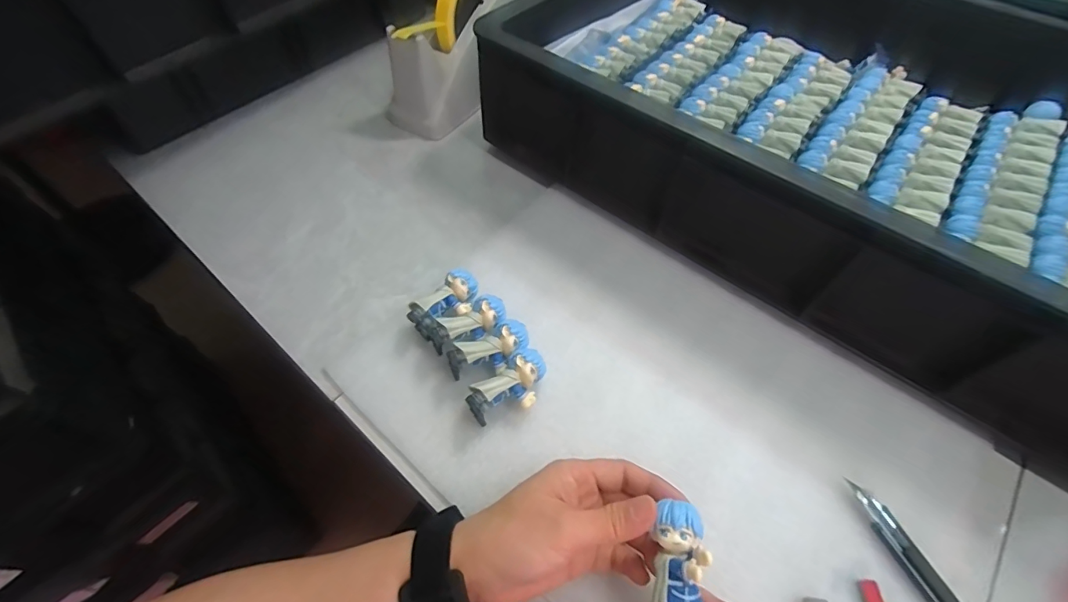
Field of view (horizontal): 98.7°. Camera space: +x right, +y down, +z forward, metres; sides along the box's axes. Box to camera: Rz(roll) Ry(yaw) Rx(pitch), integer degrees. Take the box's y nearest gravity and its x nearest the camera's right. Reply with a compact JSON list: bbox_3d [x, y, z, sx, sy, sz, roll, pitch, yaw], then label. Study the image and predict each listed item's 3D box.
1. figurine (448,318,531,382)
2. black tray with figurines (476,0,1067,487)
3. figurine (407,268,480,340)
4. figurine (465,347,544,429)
[{"bbox_3d":[-0.032,0.040,0.344,0.061,0.032,0.027,-23,60,-15],"label":"figurine"},{"bbox_3d":[0.300,-0.169,0.444,0.563,0.129,0.417,37,61,21],"label":"black tray with figurines"},{"bbox_3d":[-0.068,0.005,0.367,0.031,0.031,0.058,36,63,21],"label":"figurine"},{"bbox_3d":[-0.016,0.064,0.328,0.061,0.031,0.032,-38,64,-22],"label":"figurine"}]

